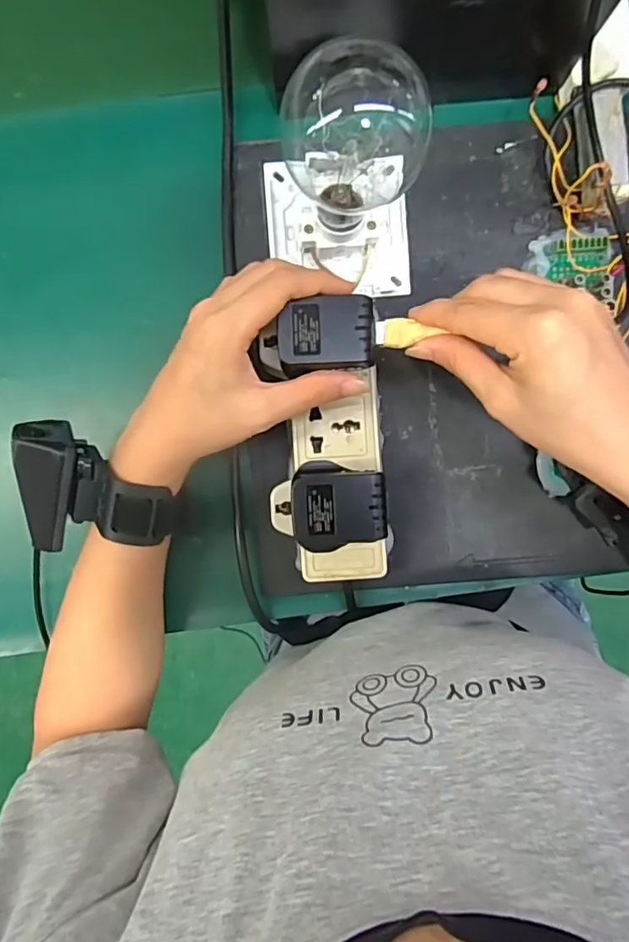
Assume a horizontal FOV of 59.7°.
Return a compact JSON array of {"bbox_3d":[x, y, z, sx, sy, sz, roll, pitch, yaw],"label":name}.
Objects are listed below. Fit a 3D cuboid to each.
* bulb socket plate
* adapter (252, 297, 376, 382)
[{"bbox_3d":[0.015,-0.155,0.333,0.087,0.040,0.086,-4,91,0],"label":"bulb socket plate"},{"bbox_3d":[0.000,-0.067,0.285,0.061,0.027,0.035,-9,91,0],"label":"adapter"}]

